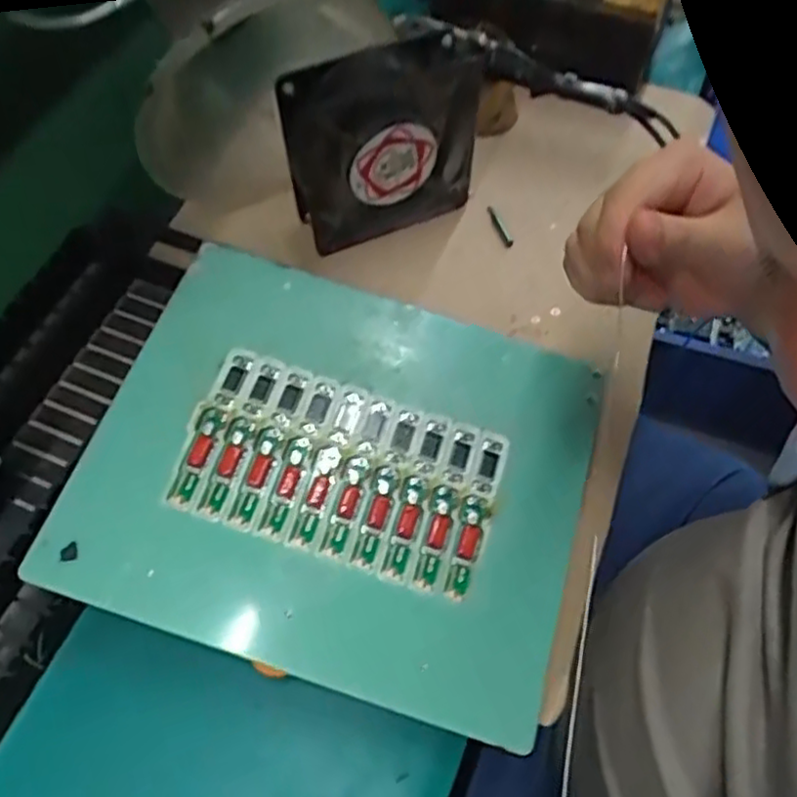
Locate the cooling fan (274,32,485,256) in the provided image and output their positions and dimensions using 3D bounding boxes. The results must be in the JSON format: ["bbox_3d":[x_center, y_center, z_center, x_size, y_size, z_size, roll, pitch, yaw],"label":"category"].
[{"bbox_3d":[-0.010,-0.165,0.462,0.122,0.122,0.040,-21,63,-12],"label":"cooling fan"}]

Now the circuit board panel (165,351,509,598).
[{"bbox_3d":[-0.031,0.038,0.378,0.163,0.004,0.092,19,66,2],"label":"circuit board panel"}]

